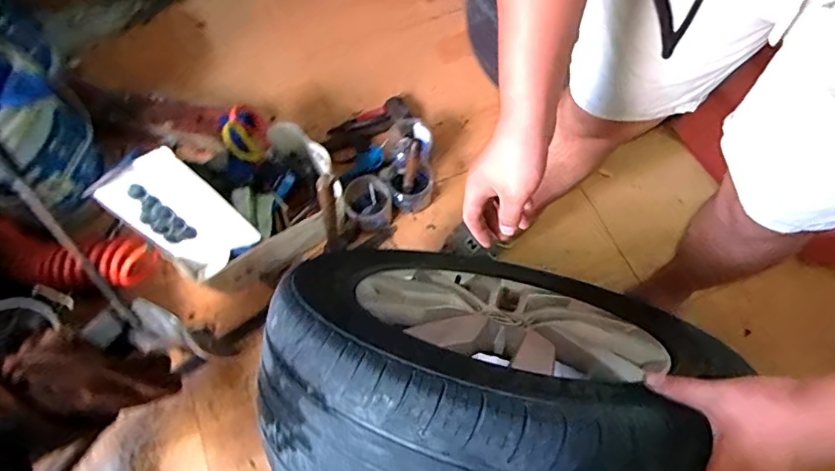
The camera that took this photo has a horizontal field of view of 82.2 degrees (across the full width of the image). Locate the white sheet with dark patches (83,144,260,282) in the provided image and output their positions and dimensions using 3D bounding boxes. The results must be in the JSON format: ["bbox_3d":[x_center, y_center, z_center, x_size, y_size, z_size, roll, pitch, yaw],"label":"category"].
[{"bbox_3d":[-0.455,-0.037,0.913,0.192,0.256,0.042,-25,37,15],"label":"white sheet with dark patches"}]

